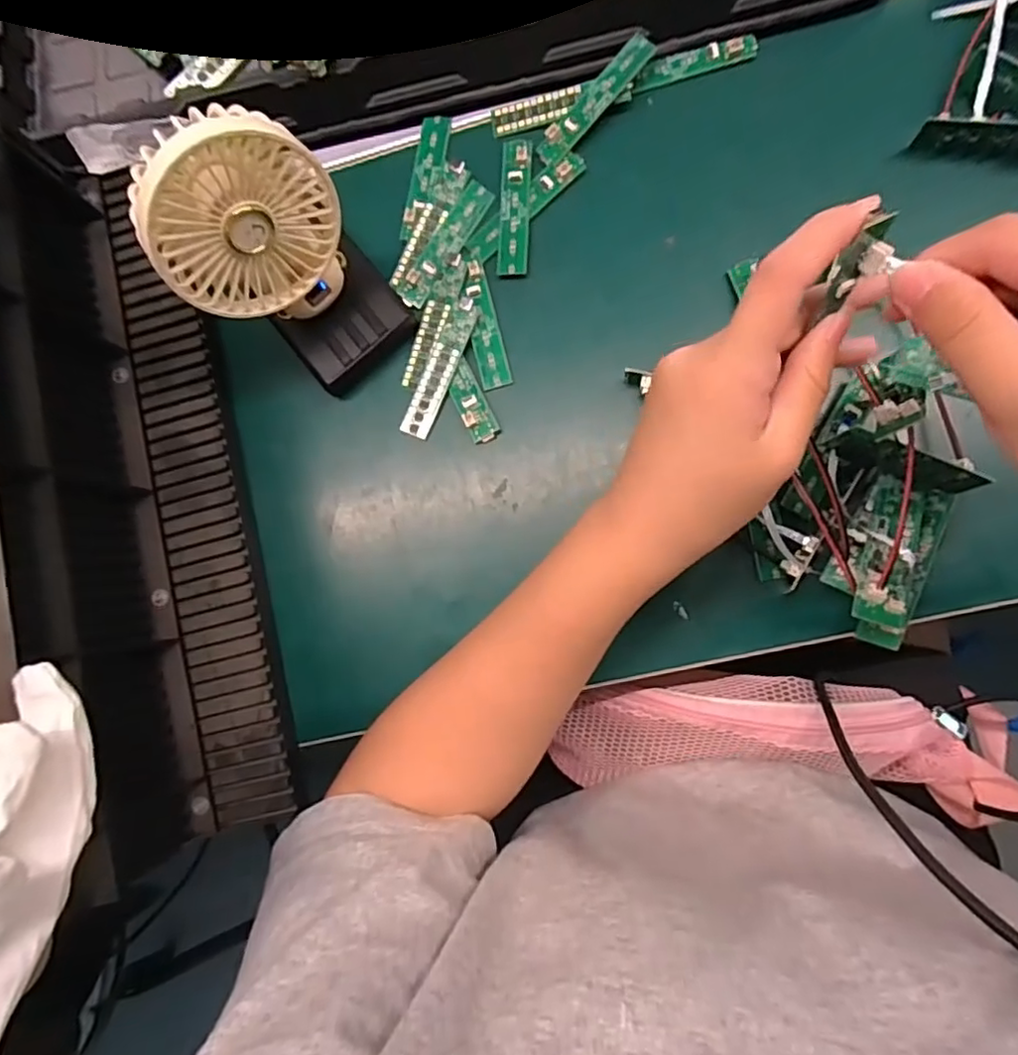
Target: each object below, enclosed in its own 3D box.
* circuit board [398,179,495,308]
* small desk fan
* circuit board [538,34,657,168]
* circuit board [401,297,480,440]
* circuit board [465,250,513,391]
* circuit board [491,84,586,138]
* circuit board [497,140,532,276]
[{"bbox_3d":[-0.038,-0.172,0.371,0.018,0.005,0.083,33,89,11],"label":"circuit board"},{"bbox_3d":[-0.117,-0.136,0.311,0.087,0.131,0.086,-40,79,2],"label":"small desk fan"},{"bbox_3d":[0.050,-0.252,0.359,0.084,0.004,0.016,-43,89,12],"label":"circuit board"},{"bbox_3d":[-0.040,-0.094,0.362,0.018,0.005,0.084,23,87,11],"label":"circuit board"},{"bbox_3d":[-0.016,-0.124,0.362,0.018,0.005,0.085,-14,81,7],"label":"circuit board"},{"bbox_3d":[0.017,-0.253,0.371,0.061,0.004,0.021,-7,81,15],"label":"circuit board"},{"bbox_3d":[0.004,-0.192,0.365,0.018,0.006,0.084,2,83,9],"label":"circuit board"}]

